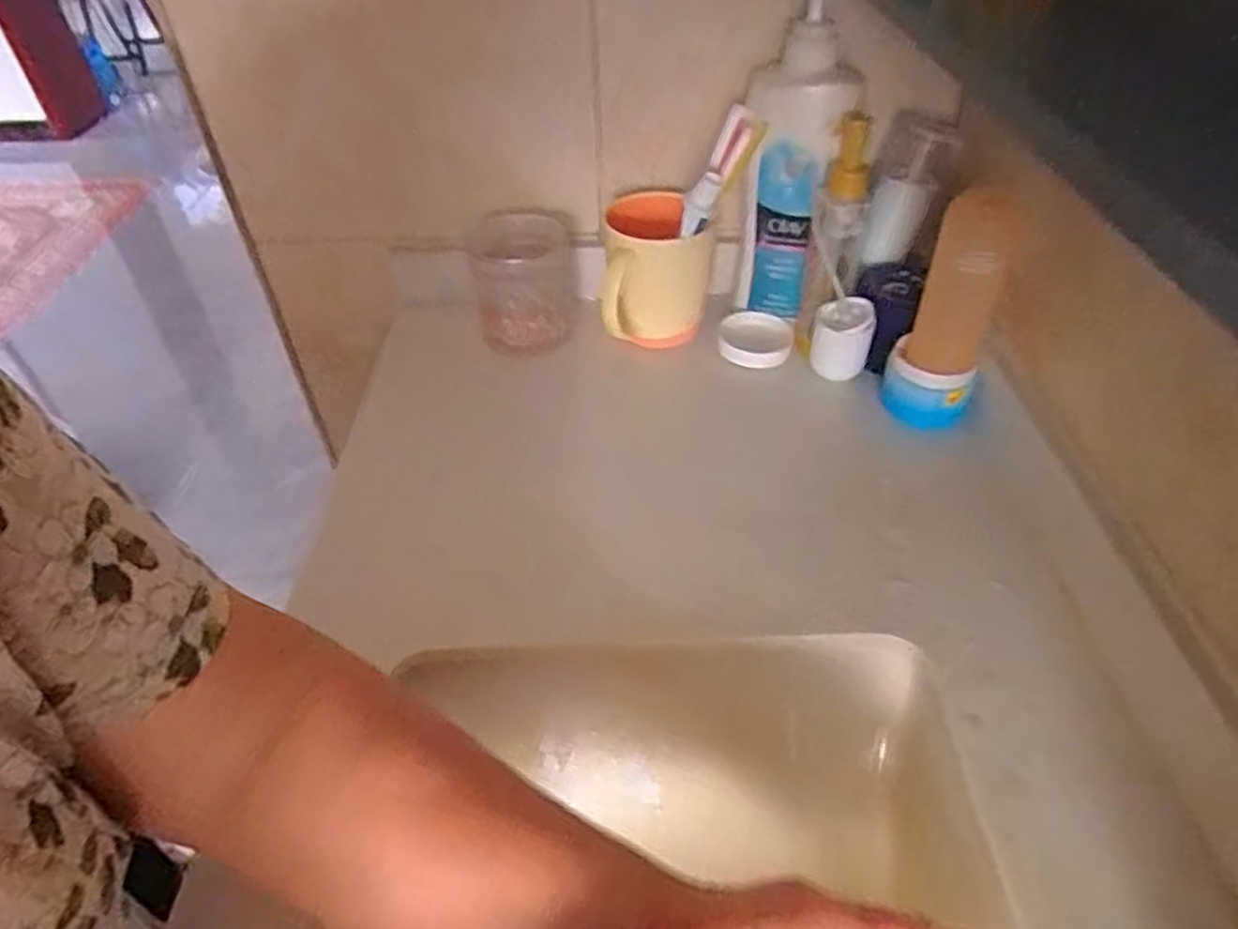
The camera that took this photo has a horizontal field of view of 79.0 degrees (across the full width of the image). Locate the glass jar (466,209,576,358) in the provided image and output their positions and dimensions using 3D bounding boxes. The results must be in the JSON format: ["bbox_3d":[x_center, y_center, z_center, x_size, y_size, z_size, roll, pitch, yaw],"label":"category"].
[{"bbox_3d":[-0.080,-0.152,0.620,0.083,0.085,0.092,-4,42,-2],"label":"glass jar"}]

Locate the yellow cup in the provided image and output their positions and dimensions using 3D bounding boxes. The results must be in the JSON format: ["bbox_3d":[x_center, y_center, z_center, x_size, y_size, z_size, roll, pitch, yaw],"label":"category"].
[{"bbox_3d":[0.031,-0.161,0.611,0.082,0.099,0.099,1,42,3],"label":"yellow cup"}]

